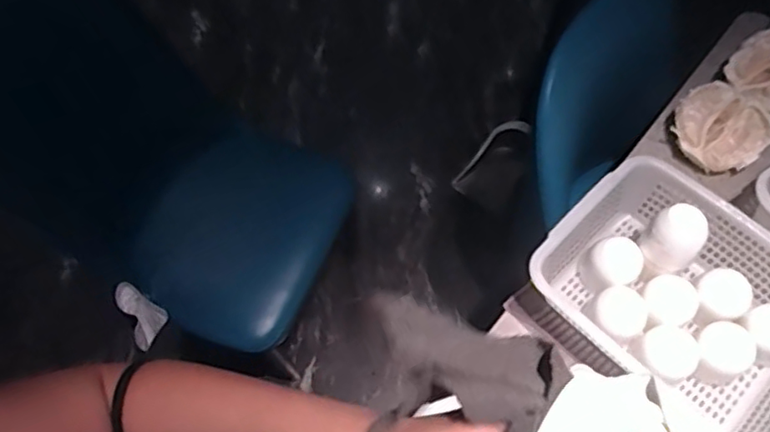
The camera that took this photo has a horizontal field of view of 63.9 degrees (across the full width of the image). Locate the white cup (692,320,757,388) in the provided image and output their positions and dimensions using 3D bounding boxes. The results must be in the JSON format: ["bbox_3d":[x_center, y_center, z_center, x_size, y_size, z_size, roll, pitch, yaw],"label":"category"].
[{"bbox_3d":[0.429,0.183,0.806,0.077,0.065,0.070,0,63,1],"label":"white cup"}]

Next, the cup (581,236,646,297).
[{"bbox_3d":[0.305,0.068,0.838,0.067,0.057,0.062,0,63,1],"label":"cup"}]

